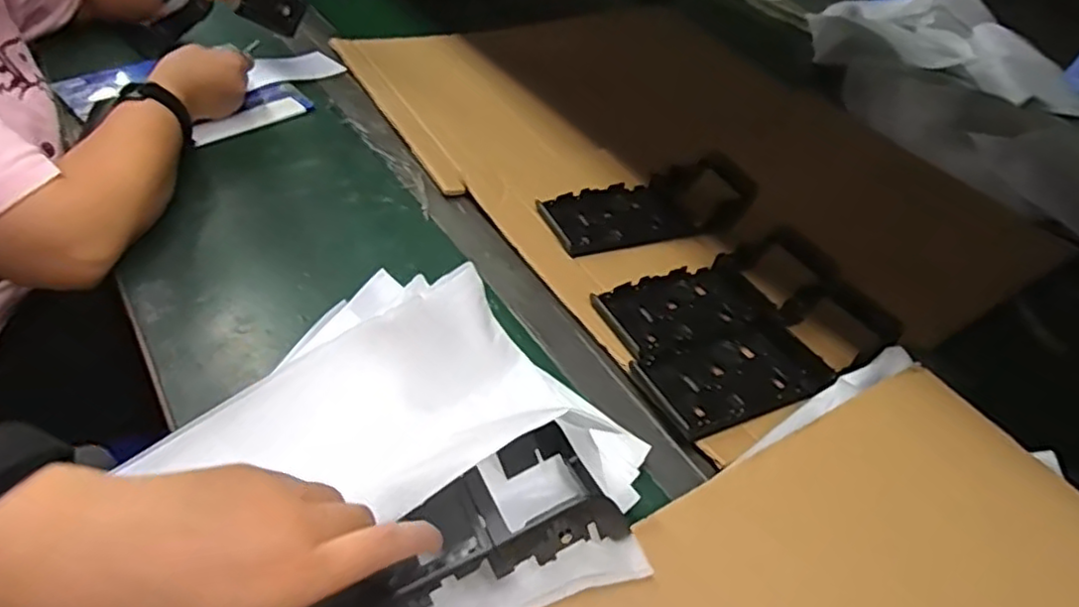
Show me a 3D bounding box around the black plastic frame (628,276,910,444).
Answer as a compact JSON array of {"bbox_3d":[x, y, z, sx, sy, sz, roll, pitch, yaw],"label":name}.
[{"bbox_3d":[0.182,0.043,0.527,0.215,0.028,0.084,-20,52,-22],"label":"black plastic frame"}]

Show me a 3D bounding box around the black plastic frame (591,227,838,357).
[{"bbox_3d":[0.155,-0.014,0.577,0.216,0.029,0.079,-18,52,-21],"label":"black plastic frame"}]

